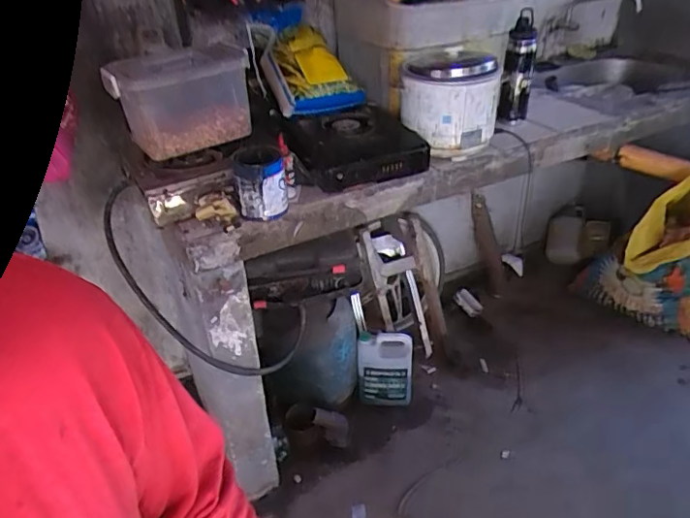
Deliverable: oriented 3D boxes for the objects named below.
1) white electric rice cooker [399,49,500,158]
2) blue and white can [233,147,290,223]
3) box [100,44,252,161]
[{"bbox_3d":[0.249,-0.381,1.296,0.215,0.204,0.235,5,34,13],"label":"white electric rice cooker"},{"bbox_3d":[-0.171,-0.153,1.122,0.102,0.122,0.104,-8,34,-7],"label":"blue and white can"},{"bbox_3d":[-0.336,-0.325,1.133,0.268,0.168,0.143,-21,36,-23],"label":"box"}]

